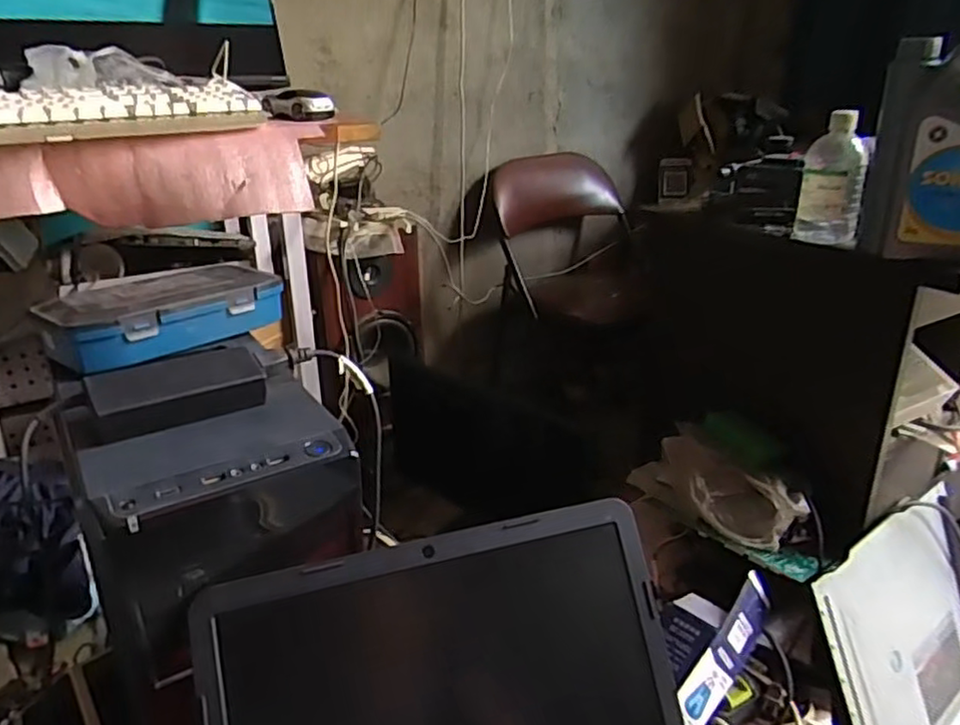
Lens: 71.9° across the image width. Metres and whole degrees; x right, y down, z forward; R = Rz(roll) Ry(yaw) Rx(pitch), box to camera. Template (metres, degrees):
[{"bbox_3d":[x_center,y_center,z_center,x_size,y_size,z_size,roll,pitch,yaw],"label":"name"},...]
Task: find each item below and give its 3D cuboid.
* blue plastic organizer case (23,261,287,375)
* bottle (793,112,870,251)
[{"bbox_3d":[-0.301,-0.050,0.644,0.083,0.056,0.213,18,31,36],"label":"blue plastic organizer case"},{"bbox_3d":[0.403,-0.208,0.757,0.060,0.147,0.081,7,26,18],"label":"bottle"}]

